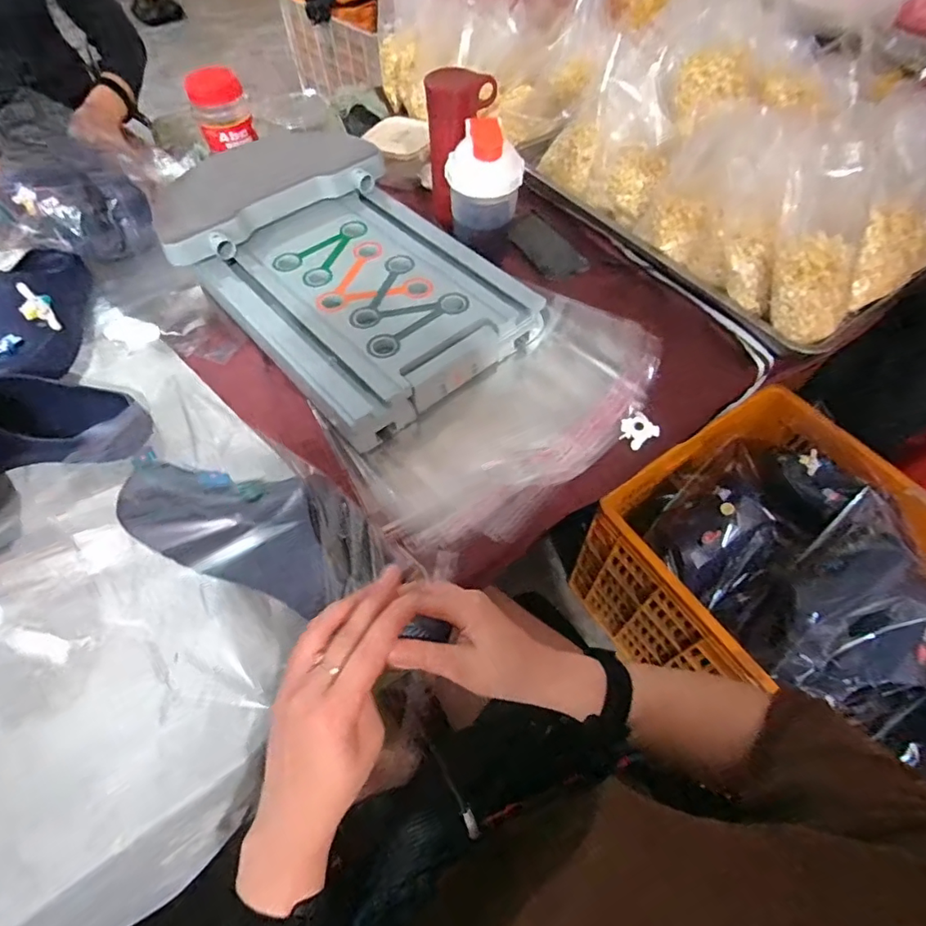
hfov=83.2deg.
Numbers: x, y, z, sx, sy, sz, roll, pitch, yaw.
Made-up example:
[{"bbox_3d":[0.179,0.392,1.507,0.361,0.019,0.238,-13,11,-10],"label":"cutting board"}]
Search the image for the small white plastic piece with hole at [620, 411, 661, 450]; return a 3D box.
[{"bbox_3d":[0.204,-0.040,0.607,0.040,0.007,0.039,-28,62,-16],"label":"small white plastic piece with hole"}]

